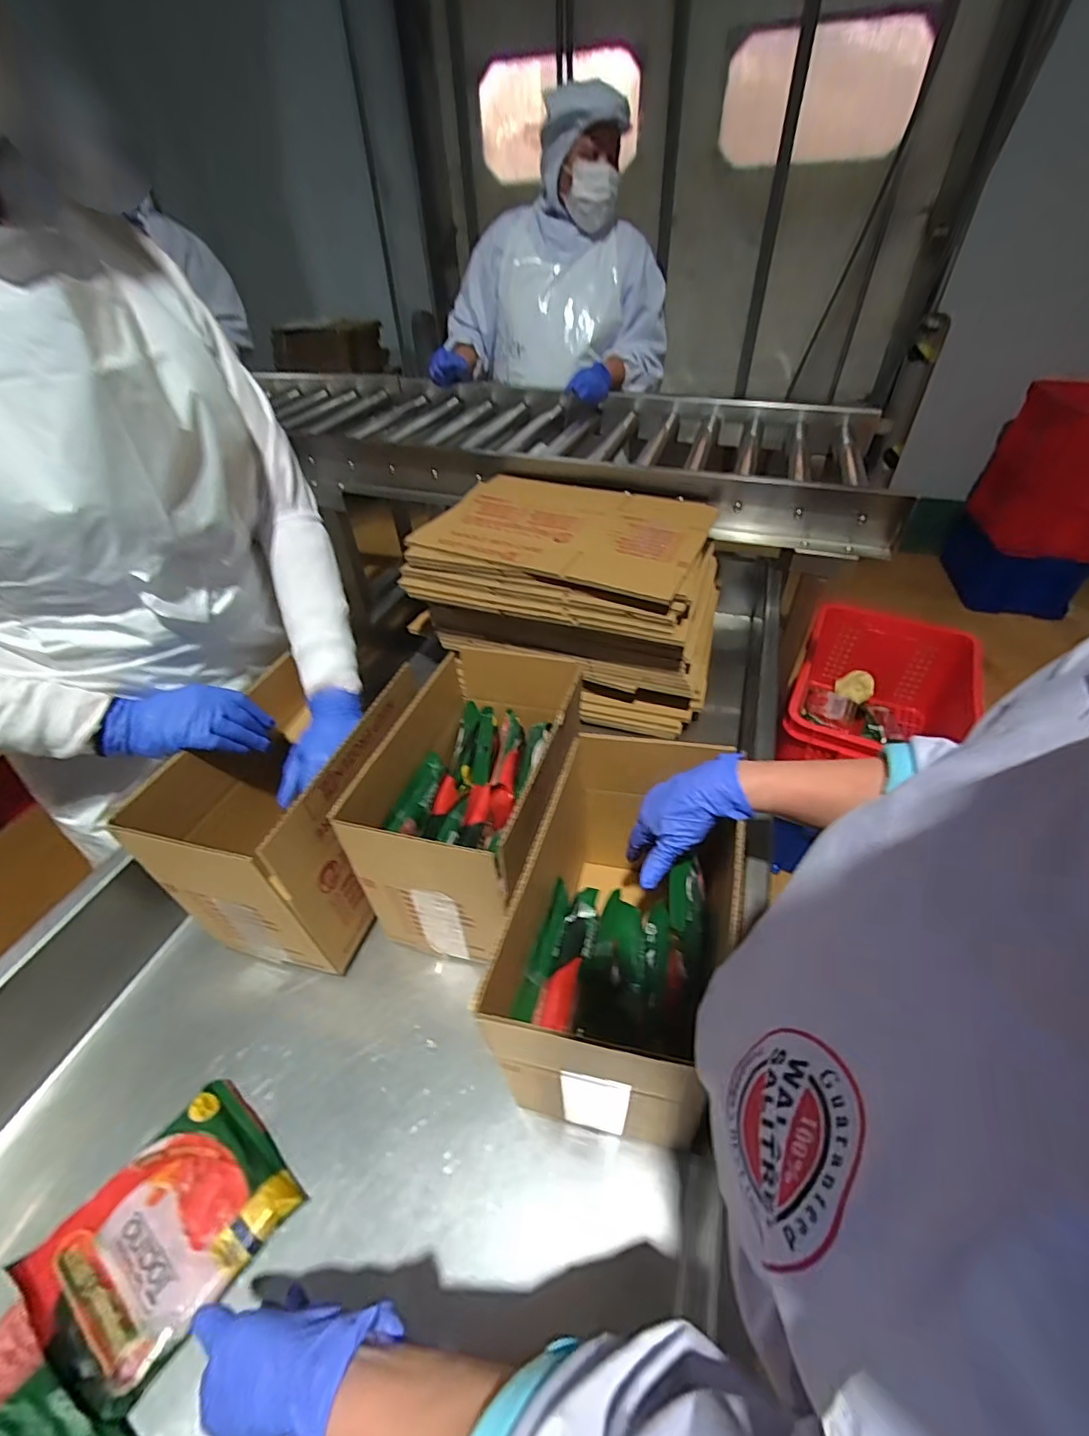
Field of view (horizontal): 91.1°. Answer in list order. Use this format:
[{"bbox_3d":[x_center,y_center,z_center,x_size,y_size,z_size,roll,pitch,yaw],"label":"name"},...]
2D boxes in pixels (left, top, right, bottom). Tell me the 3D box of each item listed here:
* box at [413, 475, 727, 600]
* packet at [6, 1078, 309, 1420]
[{"bbox_3d":[0.037,-0.321,0.878,0.431,0.018,0.345,15,48,15],"label":"box"},{"bbox_3d":[-0.306,0.417,0.438,0.134,0.034,0.162,25,51,28],"label":"packet"}]

